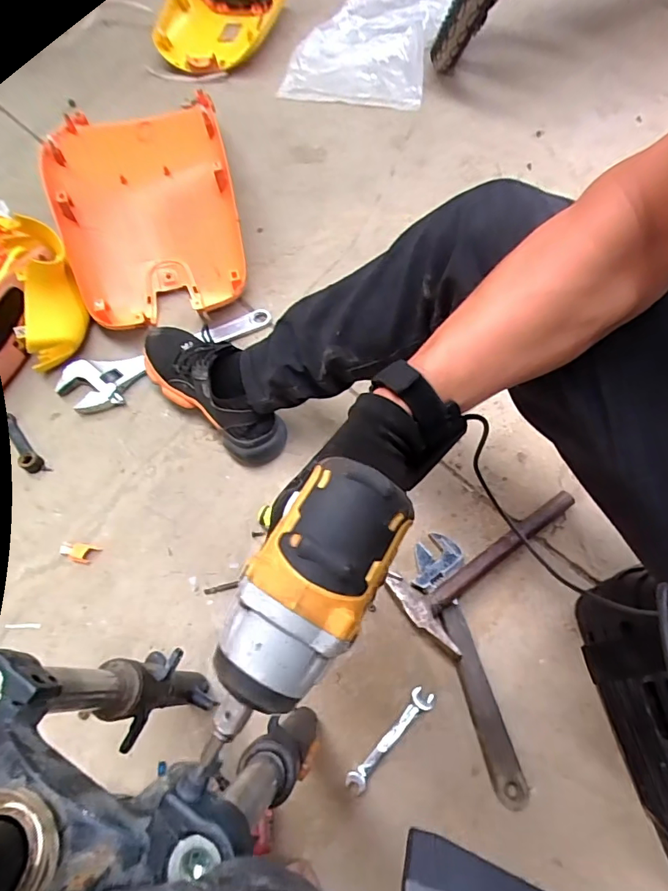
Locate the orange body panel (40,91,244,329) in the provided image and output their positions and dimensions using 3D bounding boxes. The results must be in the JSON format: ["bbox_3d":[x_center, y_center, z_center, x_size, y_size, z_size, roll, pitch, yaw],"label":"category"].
[{"bbox_3d":[-0.349,-0.468,0.911,0.309,0.130,0.579,-15,62,-5],"label":"orange body panel"}]

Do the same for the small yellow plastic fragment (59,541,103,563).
[{"bbox_3d":[-0.346,0.145,0.649,0.055,0.010,0.024,7,62,7],"label":"small yellow plastic fragment"}]

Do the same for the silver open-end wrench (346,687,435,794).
[{"bbox_3d":[0.064,0.328,0.538,0.128,0.005,0.024,-42,67,-18],"label":"silver open-end wrench"}]

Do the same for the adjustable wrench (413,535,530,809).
[{"bbox_3d":[0.153,0.249,0.572,0.061,0.019,0.295,-9,61,-2],"label":"adjustable wrench"}]

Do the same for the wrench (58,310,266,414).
[{"bbox_3d":[-0.270,-0.142,0.790,0.356,0.028,0.095,-20,62,-8],"label":"wrench"}]

